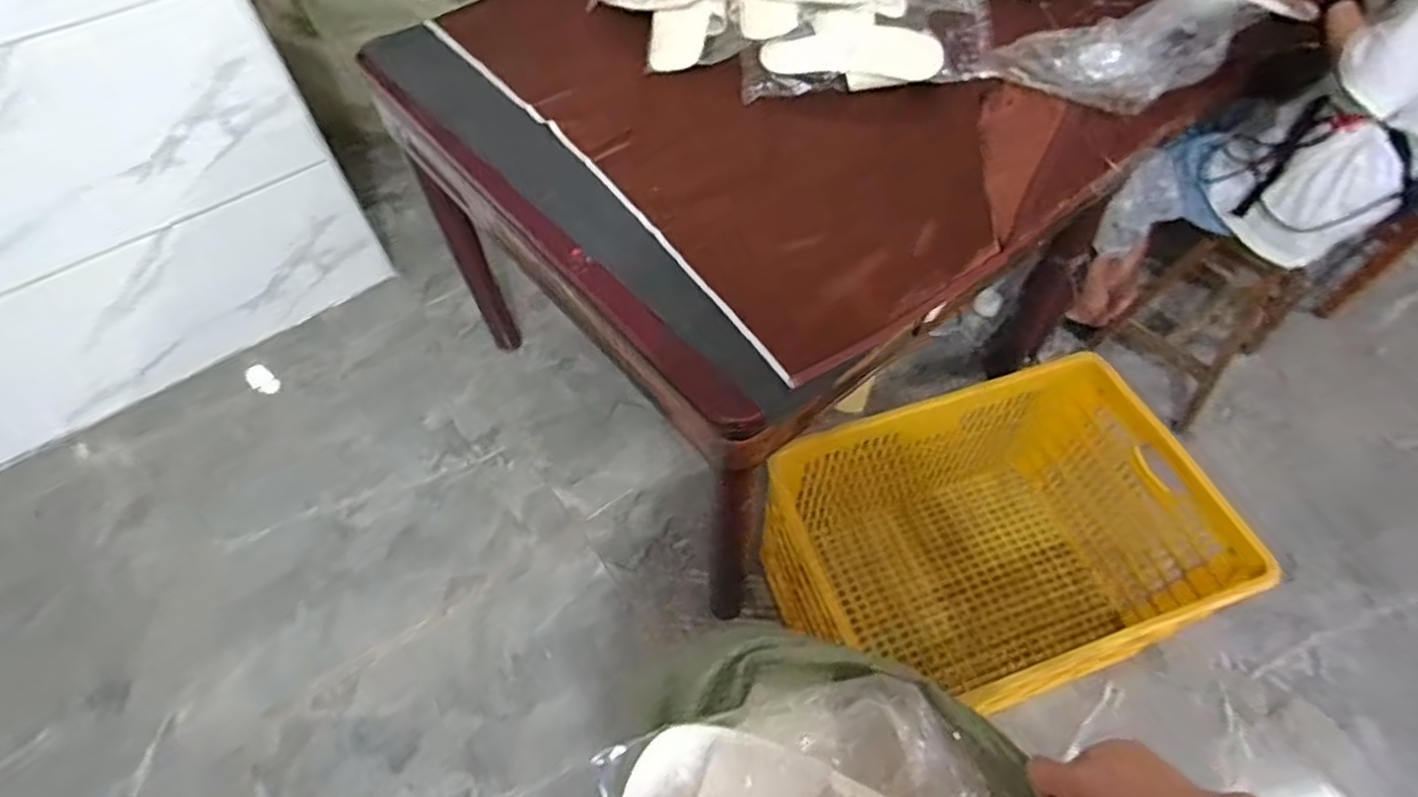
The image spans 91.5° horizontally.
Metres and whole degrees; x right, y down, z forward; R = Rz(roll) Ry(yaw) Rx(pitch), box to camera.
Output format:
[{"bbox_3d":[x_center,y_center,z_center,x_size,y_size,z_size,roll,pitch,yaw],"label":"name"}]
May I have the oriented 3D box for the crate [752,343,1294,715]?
[{"bbox_3d":[0.492,0.281,1.294,0.681,0.394,0.491,-19,62,-8],"label":"crate"}]

